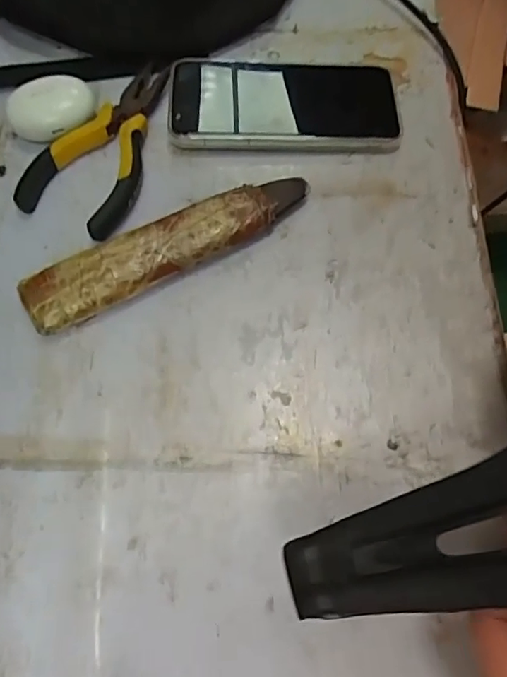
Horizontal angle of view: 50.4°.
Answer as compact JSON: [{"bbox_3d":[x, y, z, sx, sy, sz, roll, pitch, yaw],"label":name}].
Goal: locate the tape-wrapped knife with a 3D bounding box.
[{"bbox_3d":[-0.048,-0.056,0.333,0.186,0.017,0.036,-26,68,-13],"label":"tape-wrapped knife"}]

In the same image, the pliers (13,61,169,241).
[{"bbox_3d":[-0.095,-0.140,0.374,0.072,0.018,0.151,24,67,9],"label":"pliers"}]

